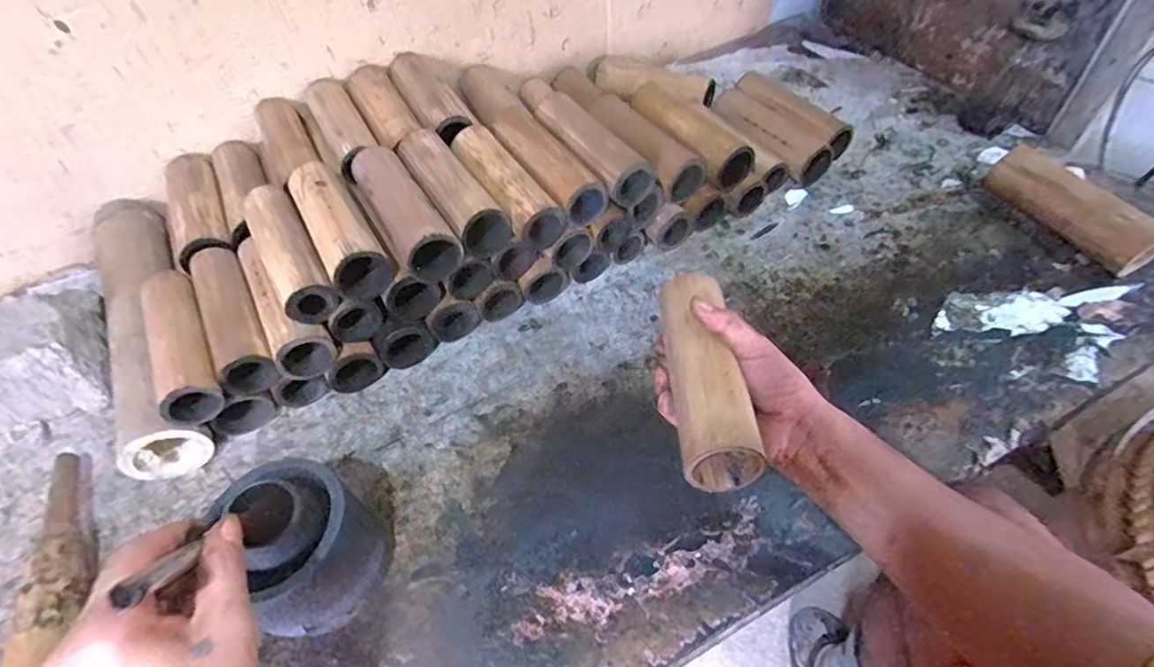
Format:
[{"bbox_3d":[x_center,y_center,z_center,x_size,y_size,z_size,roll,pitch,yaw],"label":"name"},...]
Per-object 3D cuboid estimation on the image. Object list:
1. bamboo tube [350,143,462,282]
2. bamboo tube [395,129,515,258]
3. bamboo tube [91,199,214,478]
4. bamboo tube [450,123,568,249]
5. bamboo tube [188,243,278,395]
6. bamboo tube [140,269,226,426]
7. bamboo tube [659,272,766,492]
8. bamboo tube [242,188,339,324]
[{"bbox_3d":[-0.180,-0.125,0.587,0.058,0.065,0.176,-30,53,-17],"label":"bamboo tube"},{"bbox_3d":[-0.135,-0.153,0.607,0.058,0.060,0.172,-28,52,-16],"label":"bamboo tube"},{"bbox_3d":[-0.480,-0.014,0.632,0.078,0.085,0.389,-26,53,-15],"label":"bamboo tube"},{"bbox_3d":[-0.079,-0.161,0.621,0.053,0.061,0.174,-30,53,-17],"label":"bamboo tube"},{"bbox_3d":[-0.349,-0.016,0.579,0.052,0.052,0.180,-28,52,-16],"label":"bamboo tube"},{"bbox_3d":[-0.389,0.007,0.561,0.053,0.047,0.187,-27,52,-15],"label":"bamboo tube"},{"bbox_3d":[0.095,0.025,0.433,0.053,0.049,0.179,-3,52,0],"label":"bamboo tube"},{"bbox_3d":[-0.289,-0.085,0.569,0.049,0.048,0.179,-28,52,-17],"label":"bamboo tube"}]

